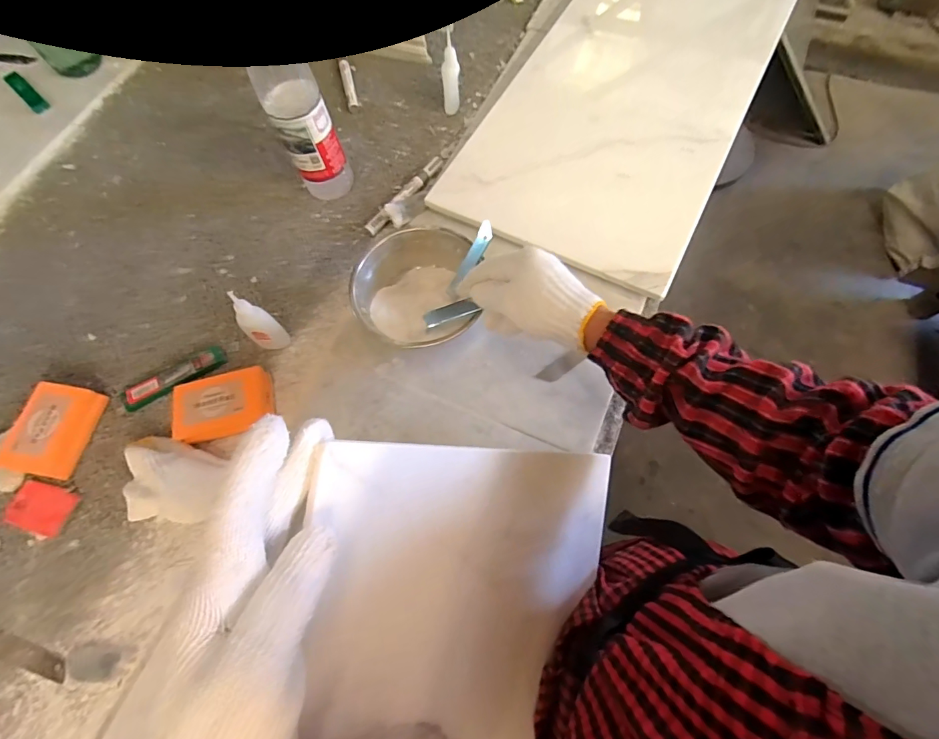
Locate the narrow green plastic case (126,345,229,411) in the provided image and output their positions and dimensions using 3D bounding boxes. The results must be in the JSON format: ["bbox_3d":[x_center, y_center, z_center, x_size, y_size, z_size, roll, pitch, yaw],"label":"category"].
[{"bbox_3d":[-0.328,0.009,0.492,0.113,0.014,0.027,-30,70,-8],"label":"narrow green plastic case"}]

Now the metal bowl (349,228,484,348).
[{"bbox_3d":[-0.058,-0.083,0.497,0.128,0.073,0.136,0,68,0],"label":"metal bowl"}]

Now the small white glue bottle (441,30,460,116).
[{"bbox_3d":[-0.026,-0.404,0.610,0.023,0.091,0.033,-2,69,3],"label":"small white glue bottle"}]

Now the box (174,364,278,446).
[{"bbox_3d":[-0.259,0.040,0.467,0.097,0.036,0.066,-12,68,-3],"label":"box"}]

